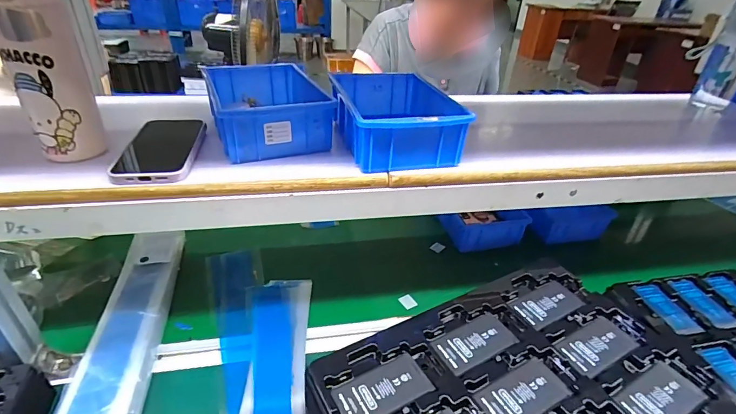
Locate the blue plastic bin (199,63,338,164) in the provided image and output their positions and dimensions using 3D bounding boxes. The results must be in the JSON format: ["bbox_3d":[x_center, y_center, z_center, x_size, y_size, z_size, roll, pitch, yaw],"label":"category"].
[{"bbox_3d":[-0.132,-0.132,0.515,0.124,0.061,0.190,-10,35,-20],"label":"blue plastic bin"}]

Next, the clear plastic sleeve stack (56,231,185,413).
[{"bbox_3d":[-0.309,0.141,0.515,0.076,0.028,0.323,2,35,-16],"label":"clear plastic sleeve stack"}]

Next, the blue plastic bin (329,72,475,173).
[{"bbox_3d":[0.038,-0.117,0.507,0.135,0.060,0.194,-4,33,-11],"label":"blue plastic bin"}]

